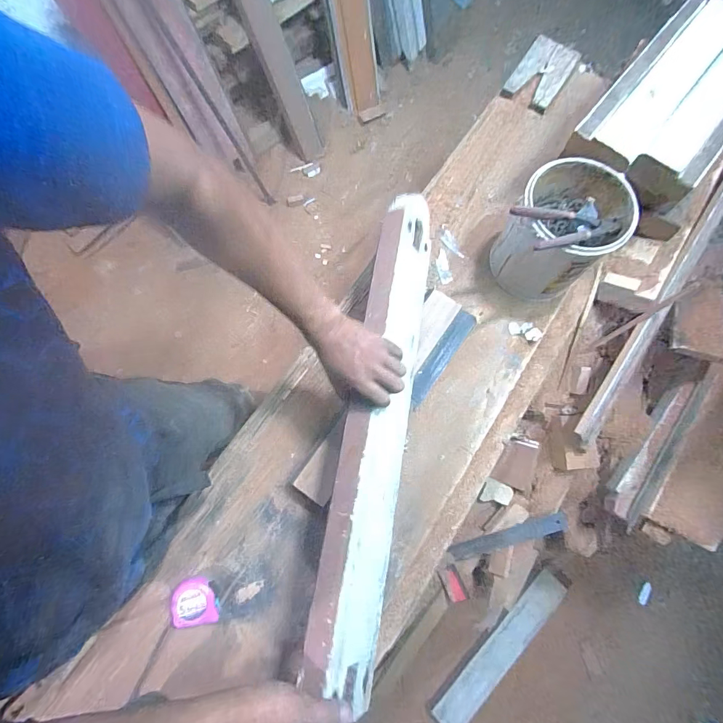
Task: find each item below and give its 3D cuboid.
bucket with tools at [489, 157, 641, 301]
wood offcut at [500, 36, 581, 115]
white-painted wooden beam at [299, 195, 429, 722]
[{"bbox_3d":[0.355,-0.233,0.707,0.165,0.203,0.188,38,80,10],"label":"bucket with tools"},{"bbox_3d":[0.433,-0.691,0.927,0.111,0.025,0.211,33,79,9],"label":"wood offcut"},{"bbox_3d":[0.029,0.078,0.575,0.047,0.125,0.750,-7,66,43],"label":"white-painted wooden beam"}]

